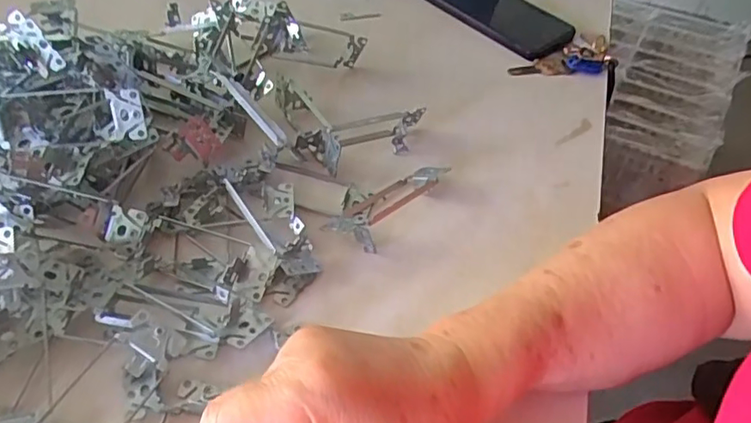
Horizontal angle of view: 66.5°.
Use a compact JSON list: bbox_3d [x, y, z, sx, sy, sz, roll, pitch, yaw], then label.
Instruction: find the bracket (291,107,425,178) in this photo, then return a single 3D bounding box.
[{"bbox_3d":[-0.009,-0.062,0.463,0.103,0.033,0.041,-20,54,-23],"label":"bracket"}]

